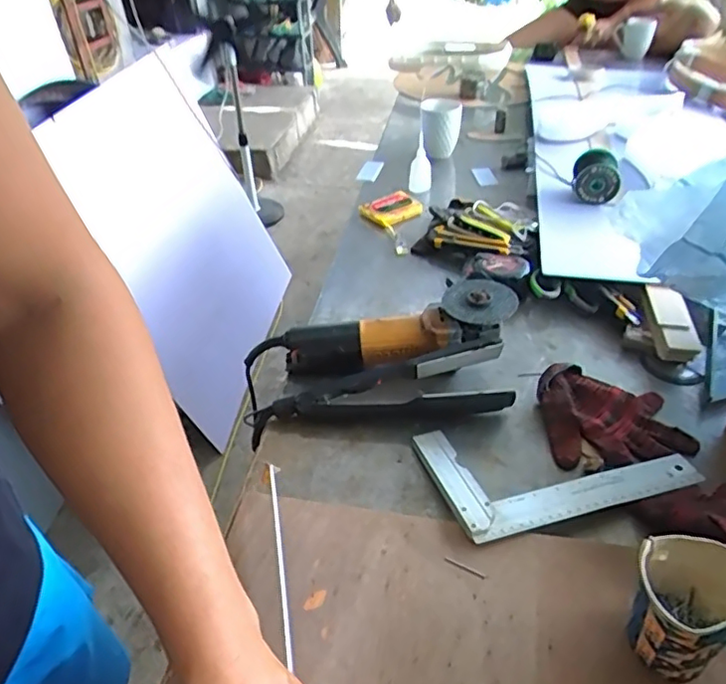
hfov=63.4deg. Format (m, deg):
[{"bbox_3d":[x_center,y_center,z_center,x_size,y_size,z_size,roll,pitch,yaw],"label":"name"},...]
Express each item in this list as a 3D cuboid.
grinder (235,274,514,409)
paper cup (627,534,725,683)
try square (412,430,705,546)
[{"bbox_3d":[0.015,-0.006,0.722,0.343,0.071,0.079,-16,38,7],"label":"grinder"},{"bbox_3d":[0.234,0.196,0.435,0.084,0.094,0.072,-24,44,-25],"label":"paper cup"},{"bbox_3d":[0.199,0.118,0.602,0.256,0.014,0.142,-13,40,-10],"label":"try square"}]

